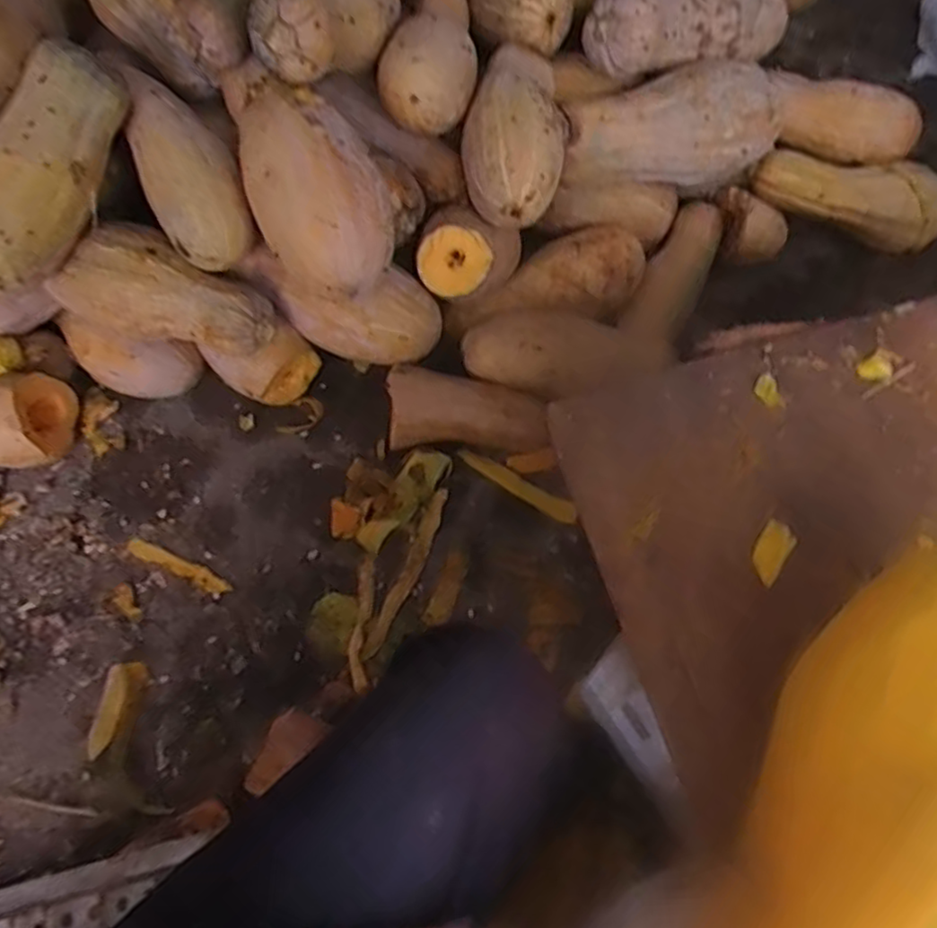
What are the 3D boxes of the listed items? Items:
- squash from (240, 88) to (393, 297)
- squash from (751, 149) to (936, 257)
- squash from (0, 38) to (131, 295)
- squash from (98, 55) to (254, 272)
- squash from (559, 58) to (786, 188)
[{"bbox_3d":[-0.173,-0.310,0.793,0.147,0.121,0.224,-23,63,-11],"label":"squash"},{"bbox_3d":[0.578,-0.397,1.034,0.324,0.097,0.088,9,62,-13],"label":"squash"},{"bbox_3d":[-0.483,-0.319,0.774,0.110,0.126,0.278,33,97,18],"label":"squash"},{"bbox_3d":[-0.328,-0.338,0.814,0.103,0.112,0.207,-24,107,-10],"label":"squash"},{"bbox_3d":[0.280,-0.456,0.962,0.307,0.135,0.121,-14,62,-6],"label":"squash"}]

